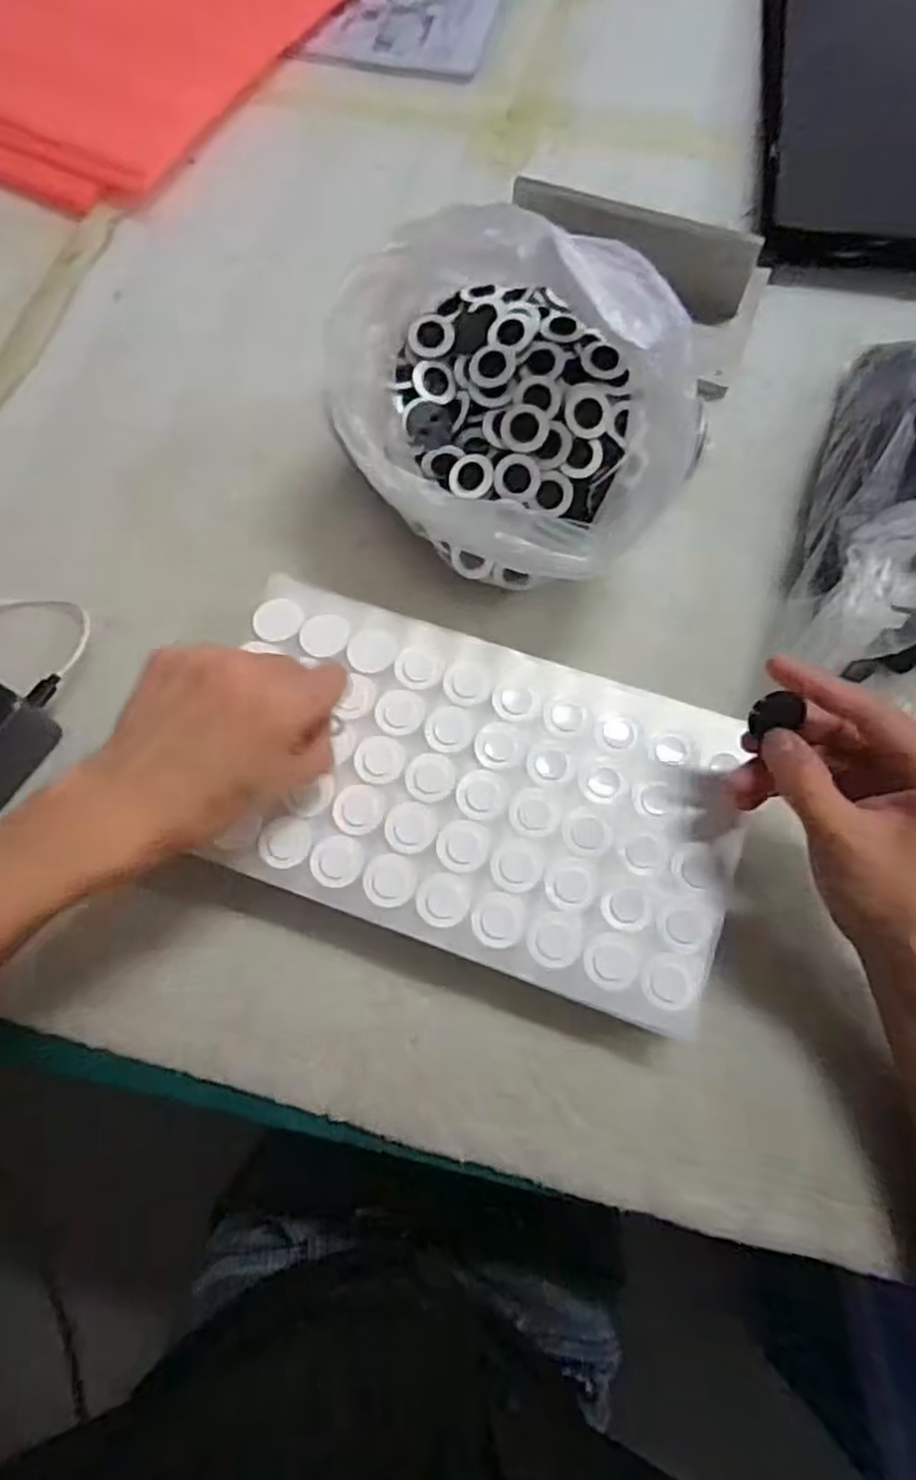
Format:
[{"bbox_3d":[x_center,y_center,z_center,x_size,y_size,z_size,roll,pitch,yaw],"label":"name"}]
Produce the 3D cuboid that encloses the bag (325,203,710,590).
[{"bbox_3d":[0.035,-0.189,0.430,0.196,0.149,0.155,29,72,10],"label":"bag"}]

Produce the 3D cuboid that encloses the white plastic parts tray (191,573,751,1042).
[{"bbox_3d":[0.007,0.024,0.400,0.273,0.011,0.169,17,71,6],"label":"white plastic parts tray"}]

